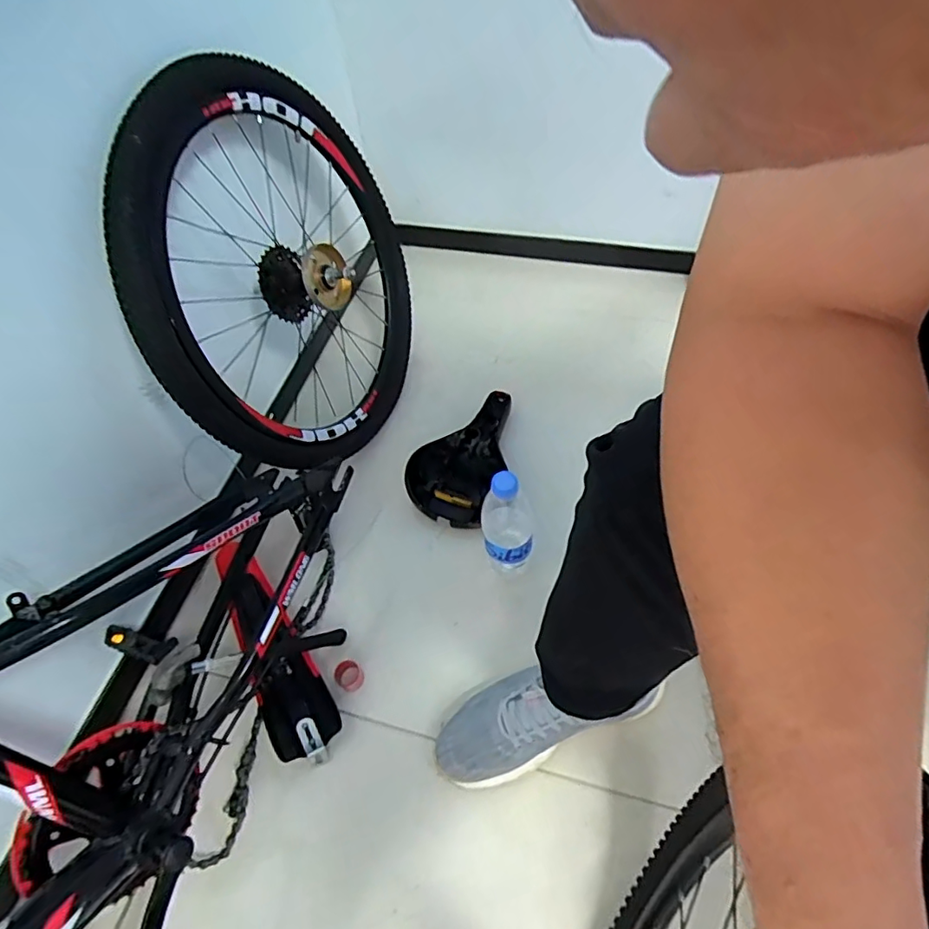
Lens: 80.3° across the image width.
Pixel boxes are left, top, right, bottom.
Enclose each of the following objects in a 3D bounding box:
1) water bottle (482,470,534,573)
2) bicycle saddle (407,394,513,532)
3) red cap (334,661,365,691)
[{"bbox_3d":[0.053,0.085,0.717,0.058,0.205,0.064,-8,55,-2],"label":"water bottle"},{"bbox_3d":[0.014,-0.026,0.873,0.130,0.093,0.254,23,60,18],"label":"bicycle saddle"},{"bbox_3d":[-0.150,0.274,0.715,0.036,0.017,0.033,22,60,18],"label":"red cap"}]

